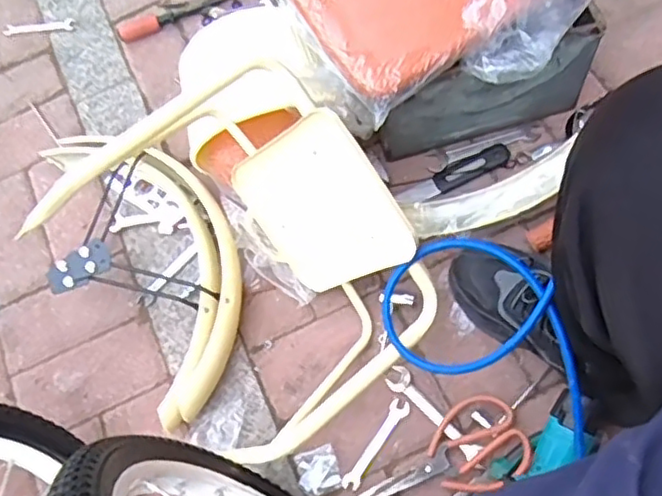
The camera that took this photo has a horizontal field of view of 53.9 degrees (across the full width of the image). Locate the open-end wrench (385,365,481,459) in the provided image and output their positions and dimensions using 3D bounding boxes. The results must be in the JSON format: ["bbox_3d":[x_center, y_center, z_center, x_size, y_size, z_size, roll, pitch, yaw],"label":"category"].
[{"bbox_3d":[0.124,0.197,0.792,0.135,0.012,0.028,41,79,18],"label":"open-end wrench"}]

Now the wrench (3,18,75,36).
[{"bbox_3d":[-0.481,-0.364,1.073,0.118,0.011,0.024,-3,70,5],"label":"wrench"}]

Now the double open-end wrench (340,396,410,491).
[{"bbox_3d":[0.055,0.235,0.781,0.021,0.008,0.121,32,76,16],"label":"double open-end wrench"}]

